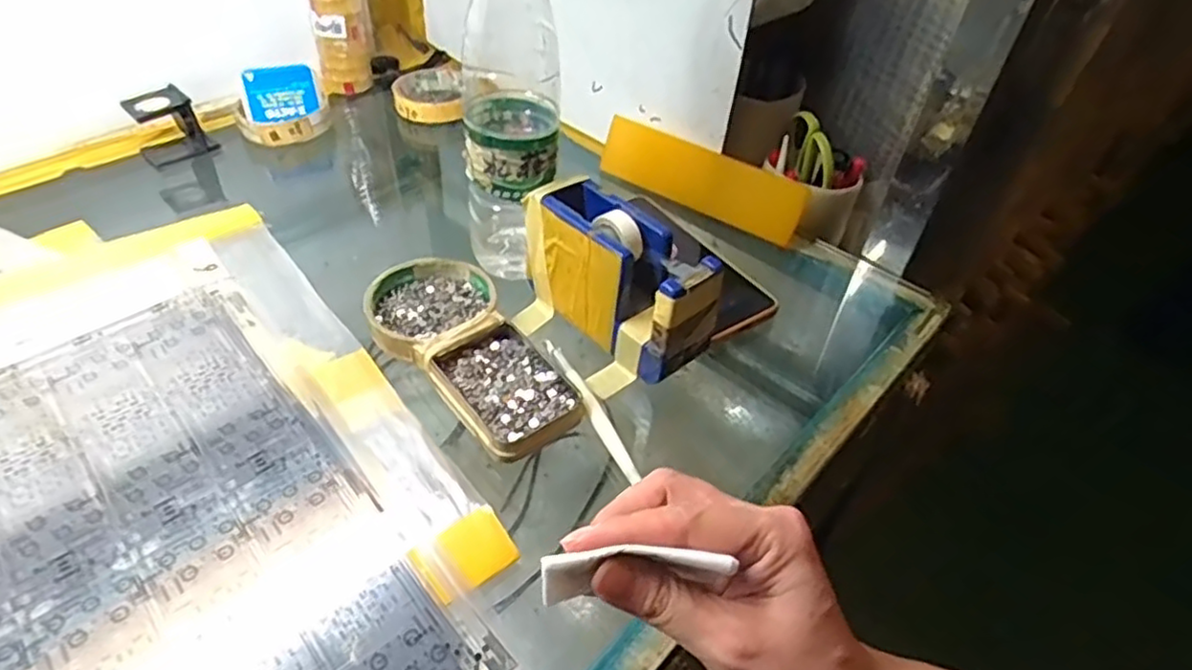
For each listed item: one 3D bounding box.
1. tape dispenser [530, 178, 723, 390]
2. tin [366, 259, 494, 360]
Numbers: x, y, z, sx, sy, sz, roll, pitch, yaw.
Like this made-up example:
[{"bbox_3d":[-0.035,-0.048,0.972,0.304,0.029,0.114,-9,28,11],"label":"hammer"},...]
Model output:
[{"bbox_3d":[0.013,-0.035,0.433,0.044,0.081,0.129,-31,54,-33],"label":"tape dispenser"},{"bbox_3d":[-0.107,-0.019,0.443,0.079,0.014,0.084,3,43,-3],"label":"tin"}]

